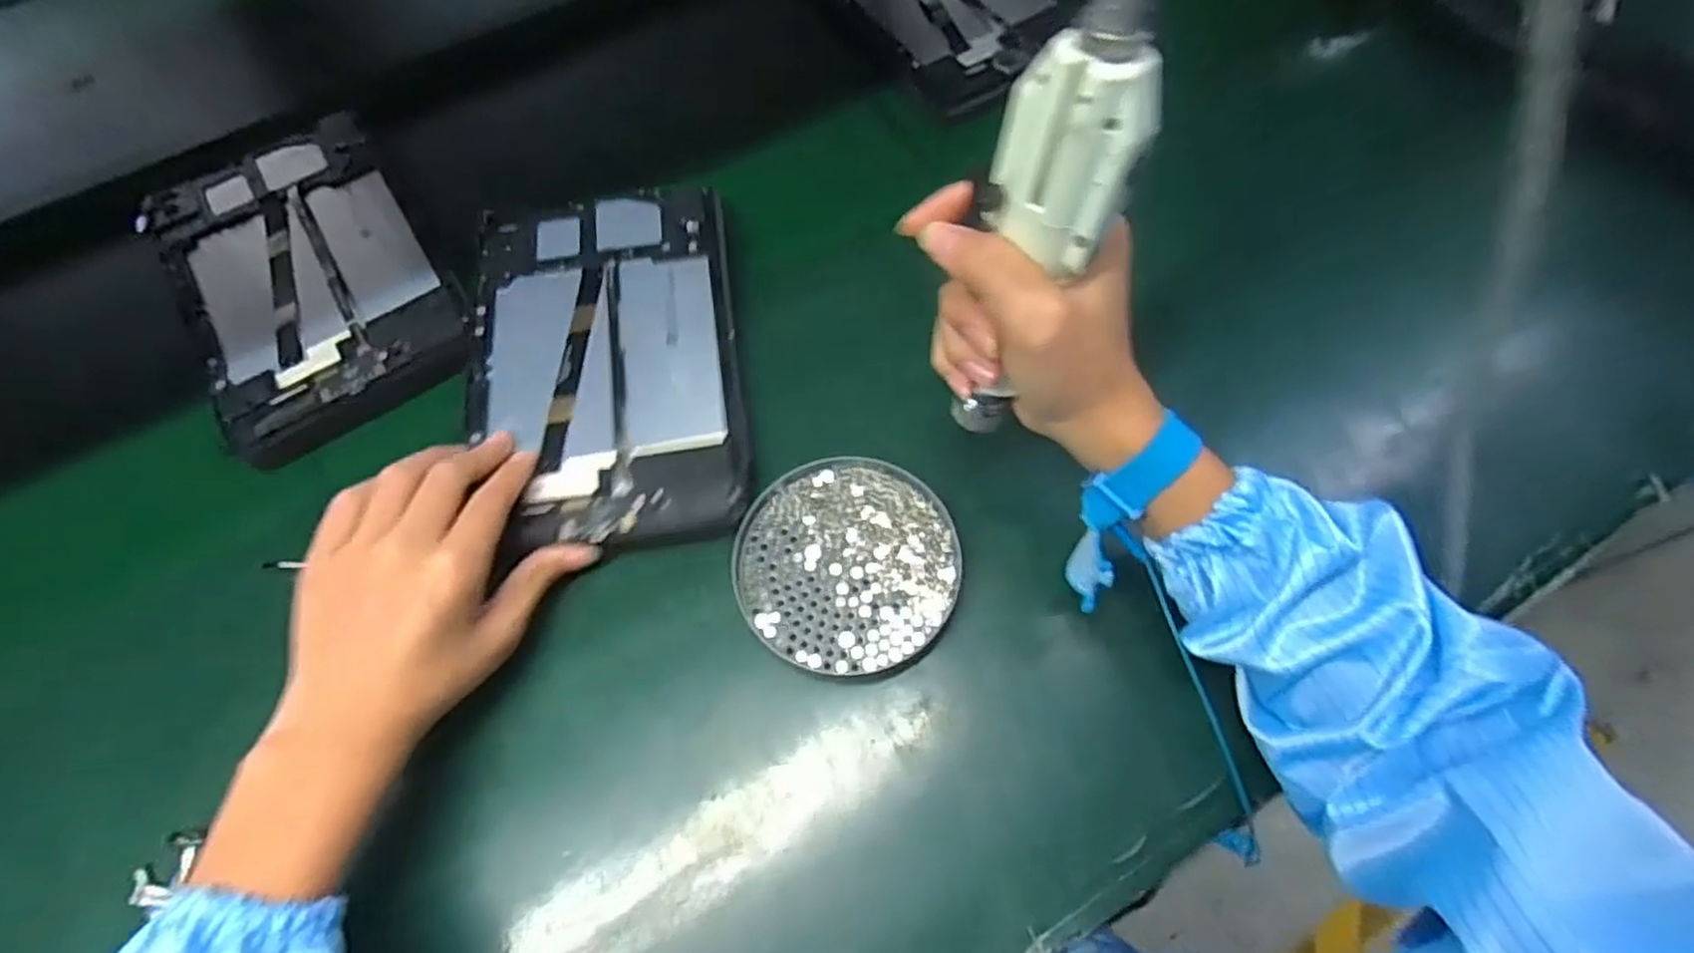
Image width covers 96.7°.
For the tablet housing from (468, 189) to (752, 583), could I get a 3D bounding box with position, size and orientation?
[{"bbox_3d":[-0.141,-0.073,0.438,0.152,0.012,0.243,-9,65,-1],"label":"tablet housing"}]

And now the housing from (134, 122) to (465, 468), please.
[{"bbox_3d":[-0.353,-0.132,0.492,0.147,0.016,0.247,-33,67,-15],"label":"housing"}]

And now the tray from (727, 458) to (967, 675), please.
[{"bbox_3d":[-0.001,0.044,0.390,0.109,0.014,0.113,0,63,1],"label":"tray"}]

